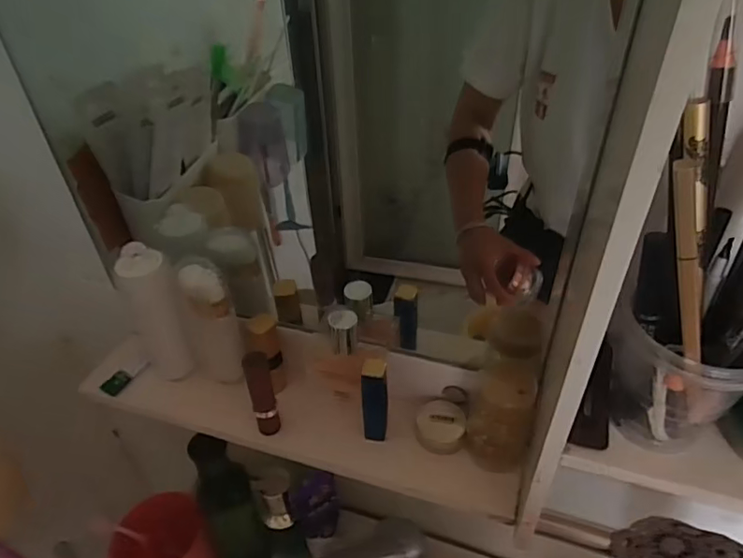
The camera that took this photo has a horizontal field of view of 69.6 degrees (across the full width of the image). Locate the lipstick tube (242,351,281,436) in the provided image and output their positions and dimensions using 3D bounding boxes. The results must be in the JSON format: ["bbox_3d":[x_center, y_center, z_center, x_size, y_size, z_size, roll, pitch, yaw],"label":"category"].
[{"bbox_3d":[-0.086,0.093,0.426,0.020,0.085,0.016,-14,42,-14],"label":"lipstick tube"}]

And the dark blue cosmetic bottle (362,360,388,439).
[{"bbox_3d":[0.003,0.095,0.416,0.018,0.075,0.020,5,41,8],"label":"dark blue cosmetic bottle"}]

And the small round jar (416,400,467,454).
[{"bbox_3d":[0.057,0.119,0.436,0.038,0.020,0.038,-1,40,1],"label":"small round jar"}]

